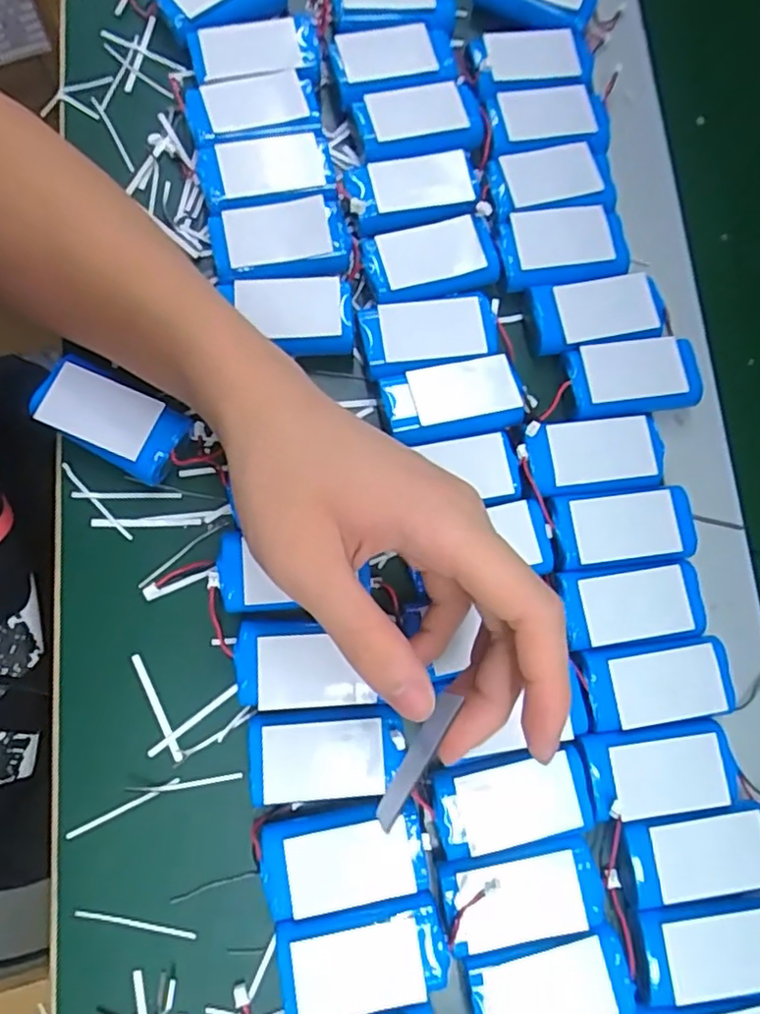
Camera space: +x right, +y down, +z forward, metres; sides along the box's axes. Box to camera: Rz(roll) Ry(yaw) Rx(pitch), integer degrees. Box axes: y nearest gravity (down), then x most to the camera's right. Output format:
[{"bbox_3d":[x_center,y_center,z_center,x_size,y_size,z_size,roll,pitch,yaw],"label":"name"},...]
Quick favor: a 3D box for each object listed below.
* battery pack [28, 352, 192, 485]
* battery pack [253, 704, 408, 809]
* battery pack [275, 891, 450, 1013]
[{"bbox_3d":[-0.124,-0.040,0.299,0.067,0.024,0.035,29,80,4],"label":"battery pack"},{"bbox_3d":[-0.023,0.106,0.276,0.064,0.018,0.036,-2,79,-2],"label":"battery pack"},{"bbox_3d":[-0.007,0.183,0.262,0.067,0.016,0.037,-10,80,-3],"label":"battery pack"}]

